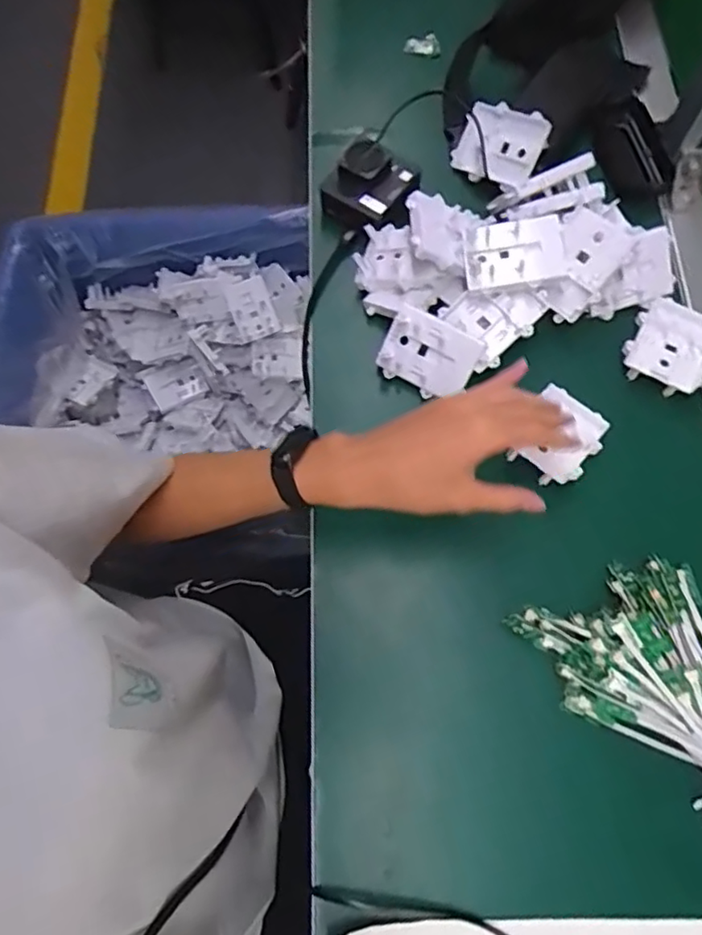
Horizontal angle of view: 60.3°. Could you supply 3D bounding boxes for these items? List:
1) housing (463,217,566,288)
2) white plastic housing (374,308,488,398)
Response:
[{"bbox_3d":[0.140,-0.183,0.524,0.081,0.025,0.060,-3,81,6],"label":"housing"},{"bbox_3d":[0.068,-0.098,0.531,0.082,0.012,0.062,28,105,6],"label":"white plastic housing"}]

